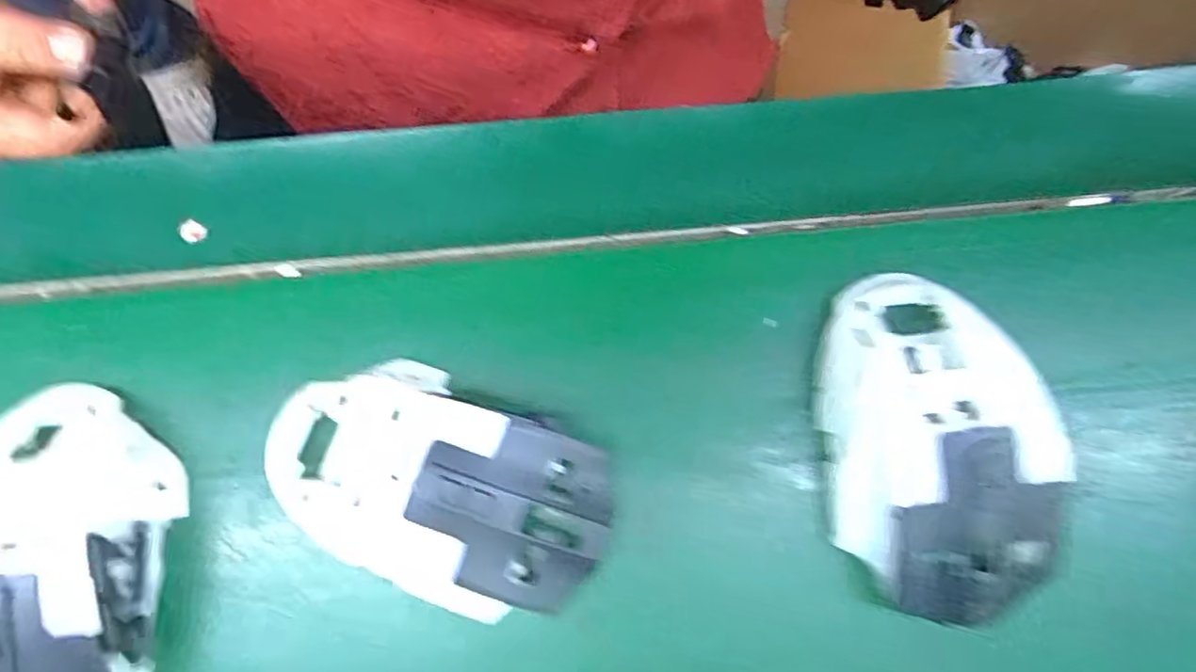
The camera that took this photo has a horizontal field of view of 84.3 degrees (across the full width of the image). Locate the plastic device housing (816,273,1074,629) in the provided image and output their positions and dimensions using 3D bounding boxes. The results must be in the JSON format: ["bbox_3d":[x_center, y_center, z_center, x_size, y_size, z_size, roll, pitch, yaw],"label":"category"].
[{"bbox_3d":[0.111,0.032,0.217,0.066,0.035,0.119,-5,78,-1],"label":"plastic device housing"}]

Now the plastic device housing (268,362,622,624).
[{"bbox_3d":[-0.054,0.046,0.210,0.114,0.031,0.063,25,80,5],"label":"plastic device housing"}]

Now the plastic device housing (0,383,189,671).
[{"bbox_3d":[-0.176,0.073,0.206,0.069,0.034,0.111,4,78,1],"label":"plastic device housing"}]

